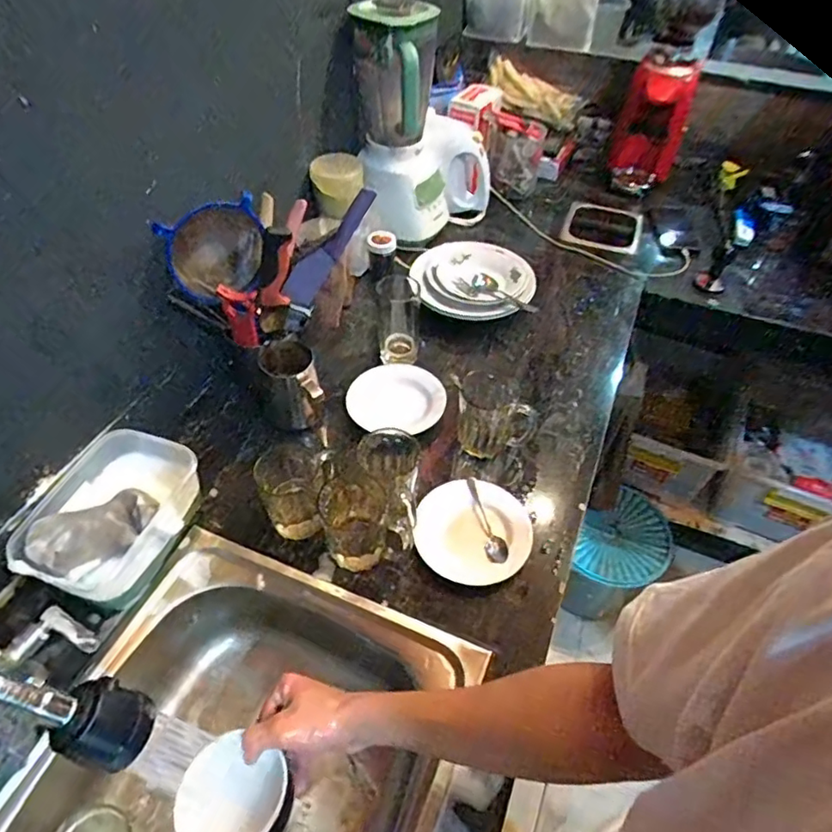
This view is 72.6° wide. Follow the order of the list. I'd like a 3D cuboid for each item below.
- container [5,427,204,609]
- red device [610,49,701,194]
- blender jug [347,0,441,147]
[{"bbox_3d":[-0.357,0.123,0.683,0.164,0.085,0.197,14,50,10],"label":"container"},{"bbox_3d":[0.552,-0.677,1.326,0.143,0.295,0.198,17,50,12],"label":"red device"},{"bbox_3d":[-0.032,-0.583,0.968,0.114,0.205,0.117,9,49,6],"label":"blender jug"}]

